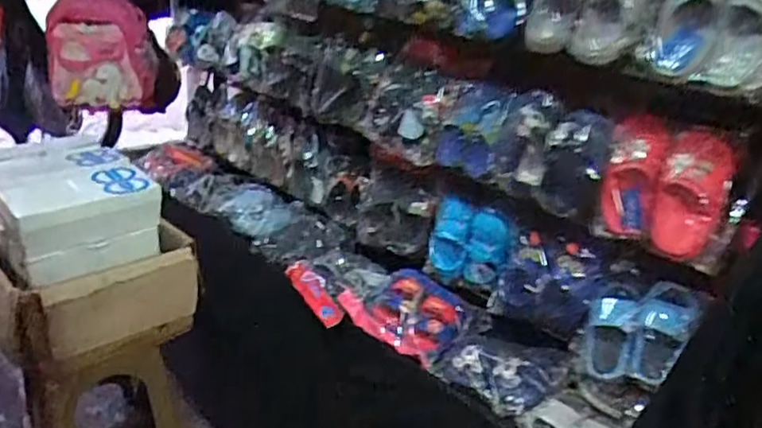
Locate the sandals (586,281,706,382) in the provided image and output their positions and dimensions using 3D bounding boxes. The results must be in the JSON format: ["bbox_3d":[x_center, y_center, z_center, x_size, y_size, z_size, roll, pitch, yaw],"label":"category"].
[{"bbox_3d":[0.433,0.197,1.041,0.179,0.145,0.055,-12,-15,27],"label":"sandals"}]

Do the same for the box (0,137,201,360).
[{"bbox_3d":[-0.726,0.058,1.466,0.413,0.348,0.538,-19,35,-40],"label":"box"}]

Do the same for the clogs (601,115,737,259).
[{"bbox_3d":[0.410,-0.039,0.915,0.164,0.163,0.096,16,28,22],"label":"clogs"}]

